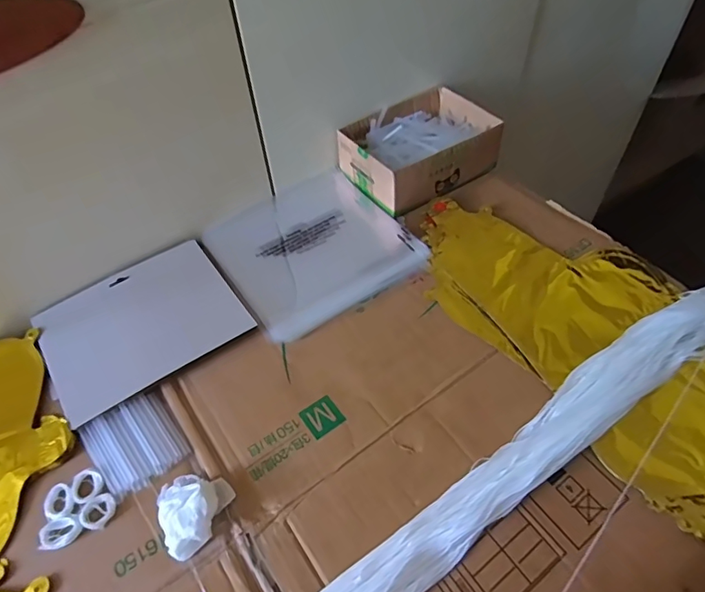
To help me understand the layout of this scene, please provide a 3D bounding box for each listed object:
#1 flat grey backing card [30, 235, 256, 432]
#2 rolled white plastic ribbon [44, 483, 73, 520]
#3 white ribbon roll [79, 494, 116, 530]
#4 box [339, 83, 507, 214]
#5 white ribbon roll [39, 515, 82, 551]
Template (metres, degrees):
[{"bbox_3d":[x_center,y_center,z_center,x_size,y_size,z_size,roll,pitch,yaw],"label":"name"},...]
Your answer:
[{"bbox_3d":[-0.226,0.027,0.525,0.194,0.009,0.158,-31,57,-20],"label":"flat grey backing card"},{"bbox_3d":[-0.250,0.174,0.412,0.023,0.004,0.028,-27,56,-18],"label":"rolled white plastic ribbon"},{"bbox_3d":[-0.213,0.180,0.407,0.025,0.004,0.027,-1,52,2],"label":"white ribbon roll"},{"bbox_3d":[0.089,-0.202,0.654,0.190,0.063,0.144,-29,57,-19],"label":"box"},{"bbox_3d":[-0.238,0.193,0.397,0.032,0.004,0.024,-20,54,-12],"label":"white ribbon roll"}]

